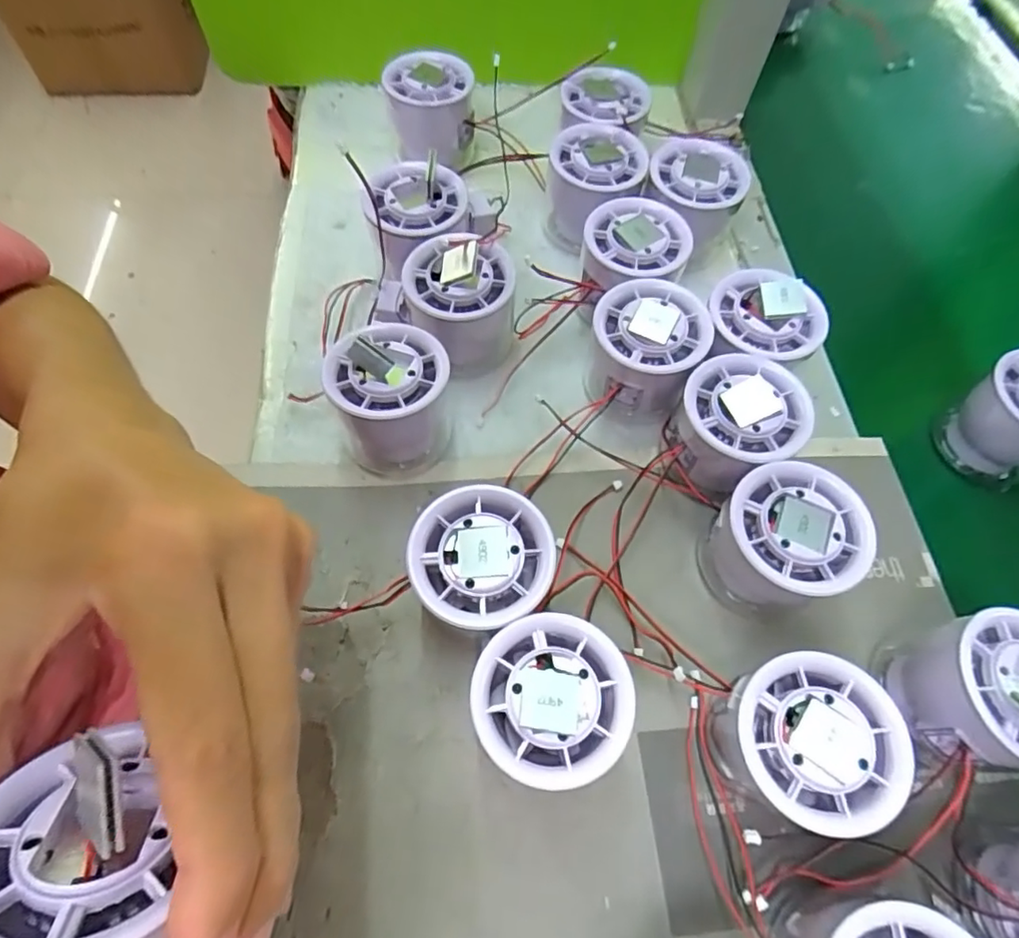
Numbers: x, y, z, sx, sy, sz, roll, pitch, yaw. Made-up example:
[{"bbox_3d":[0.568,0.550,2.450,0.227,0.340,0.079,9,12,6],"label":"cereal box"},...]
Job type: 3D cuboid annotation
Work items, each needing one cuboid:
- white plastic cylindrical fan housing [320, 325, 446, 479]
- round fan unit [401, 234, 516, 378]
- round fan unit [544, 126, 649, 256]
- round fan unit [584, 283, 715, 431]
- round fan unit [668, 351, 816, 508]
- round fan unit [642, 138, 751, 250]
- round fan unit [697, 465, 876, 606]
[{"bbox_3d":[-0.057,-0.036,0.289,0.055,0.071,0.056,2,63,-3],"label":"white plastic cylindrical fan housing"},{"bbox_3d":[-0.027,-0.089,0.319,0.058,0.059,0.056,6,63,-1],"label":"round fan unit"},{"bbox_3d":[0.054,-0.170,0.366,0.057,0.055,0.067,-18,66,-12],"label":"round fan unit"},{"bbox_3d":[0.070,-0.058,0.310,0.056,0.054,0.055,2,63,-3],"label":"round fan unit"},{"bbox_3d":[0.106,-0.017,0.291,0.060,0.058,0.056,-40,72,-21],"label":"round fan unit"},{"bbox_3d":[0.110,-0.164,0.360,0.057,0.044,0.056,11,63,5],"label":"round fan unit"},{"bbox_3d":[0.118,0.035,0.266,0.059,0.057,0.057,-24,67,-15],"label":"round fan unit"}]

